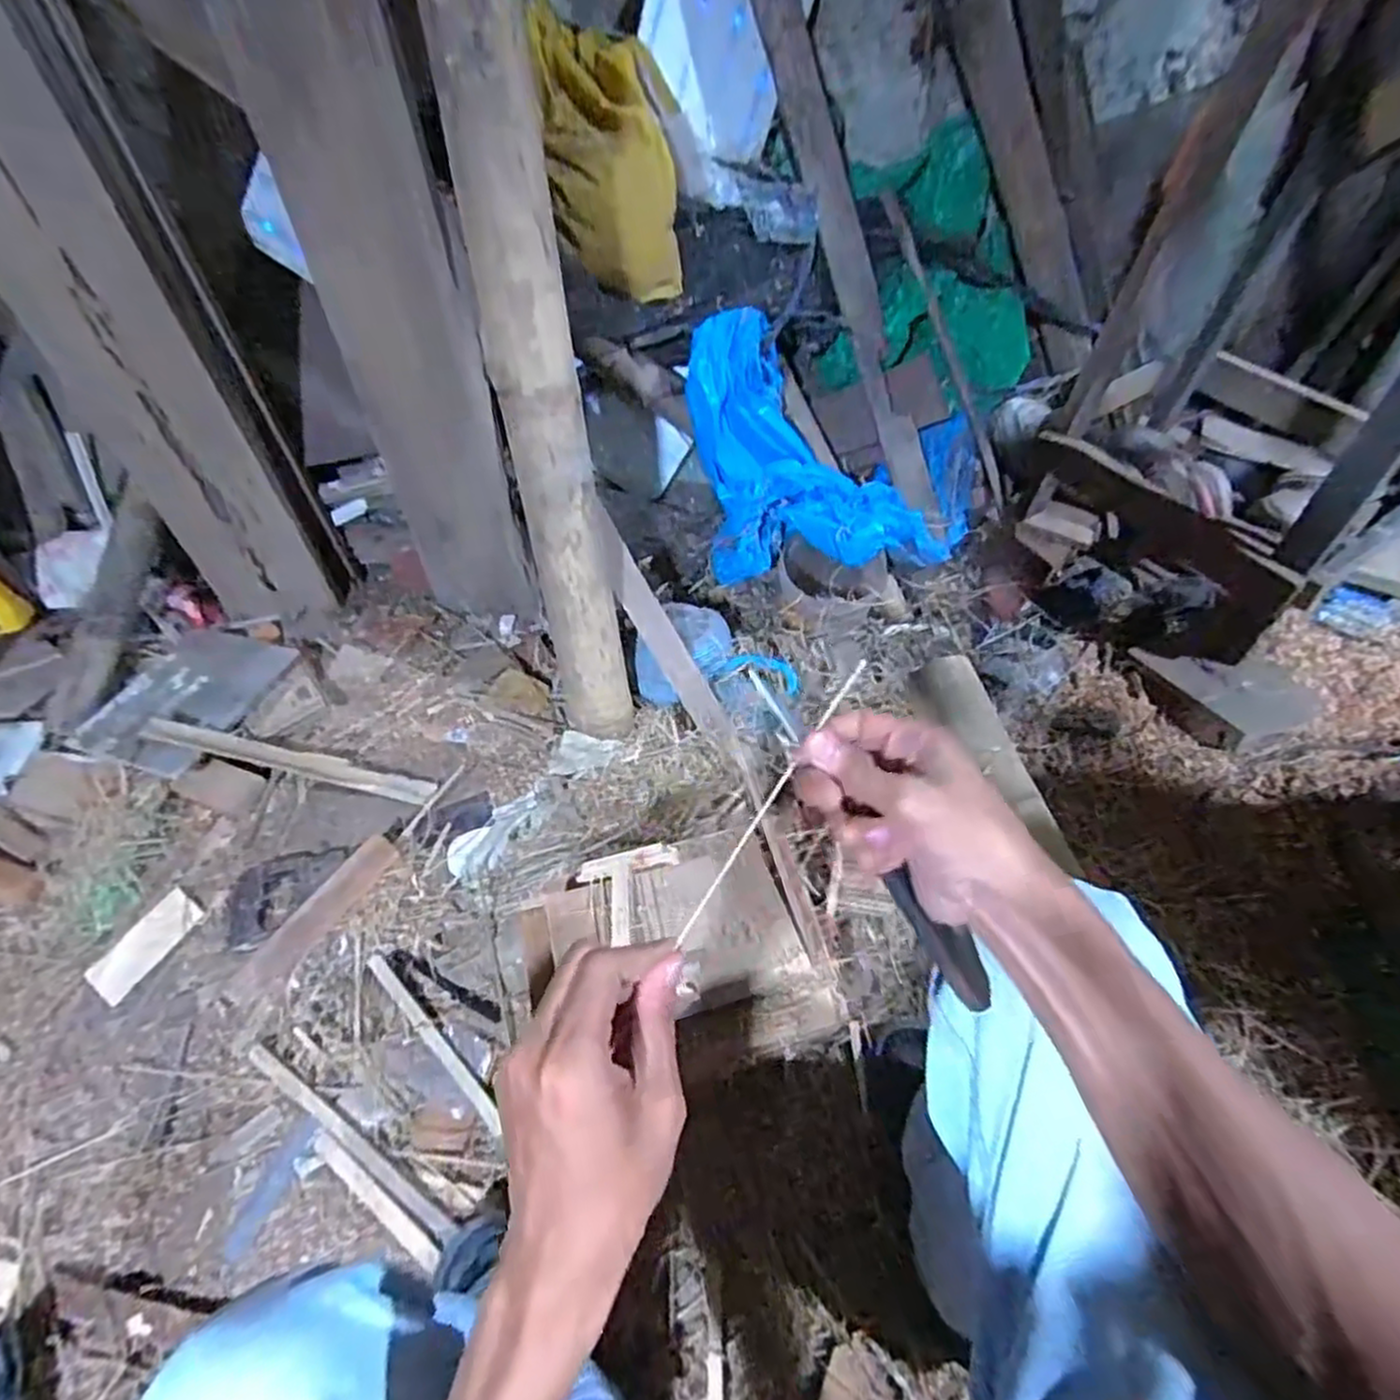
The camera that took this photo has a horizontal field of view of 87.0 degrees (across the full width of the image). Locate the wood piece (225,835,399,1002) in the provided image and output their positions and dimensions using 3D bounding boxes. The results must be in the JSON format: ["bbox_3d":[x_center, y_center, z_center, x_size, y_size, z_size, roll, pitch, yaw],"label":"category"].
[{"bbox_3d":[-0.435,0.244,0.836,0.051,0.007,0.212,26,59,22],"label":"wood piece"}]

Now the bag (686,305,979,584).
[{"bbox_3d":[0.182,-0.319,0.987,0.397,0.263,0.243,6,59,8],"label":"bag"}]

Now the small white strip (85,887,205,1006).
[{"bbox_3d":[-0.649,0.287,0.865,0.065,0.008,0.124,31,65,18],"label":"small white strip"}]

